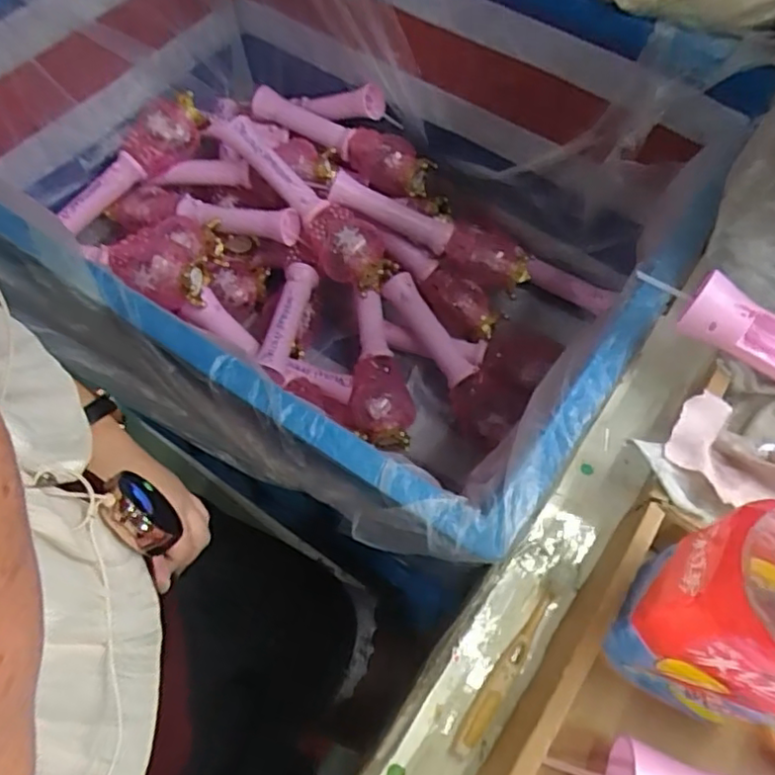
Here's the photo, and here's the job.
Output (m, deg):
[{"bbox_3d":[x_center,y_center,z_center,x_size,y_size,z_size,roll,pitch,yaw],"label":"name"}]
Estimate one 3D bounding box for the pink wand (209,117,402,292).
[{"bbox_3d":[-0.121,-0.265,0.924,0.092,0.083,0.322,-42,84,-21],"label":"pink wand"}]

